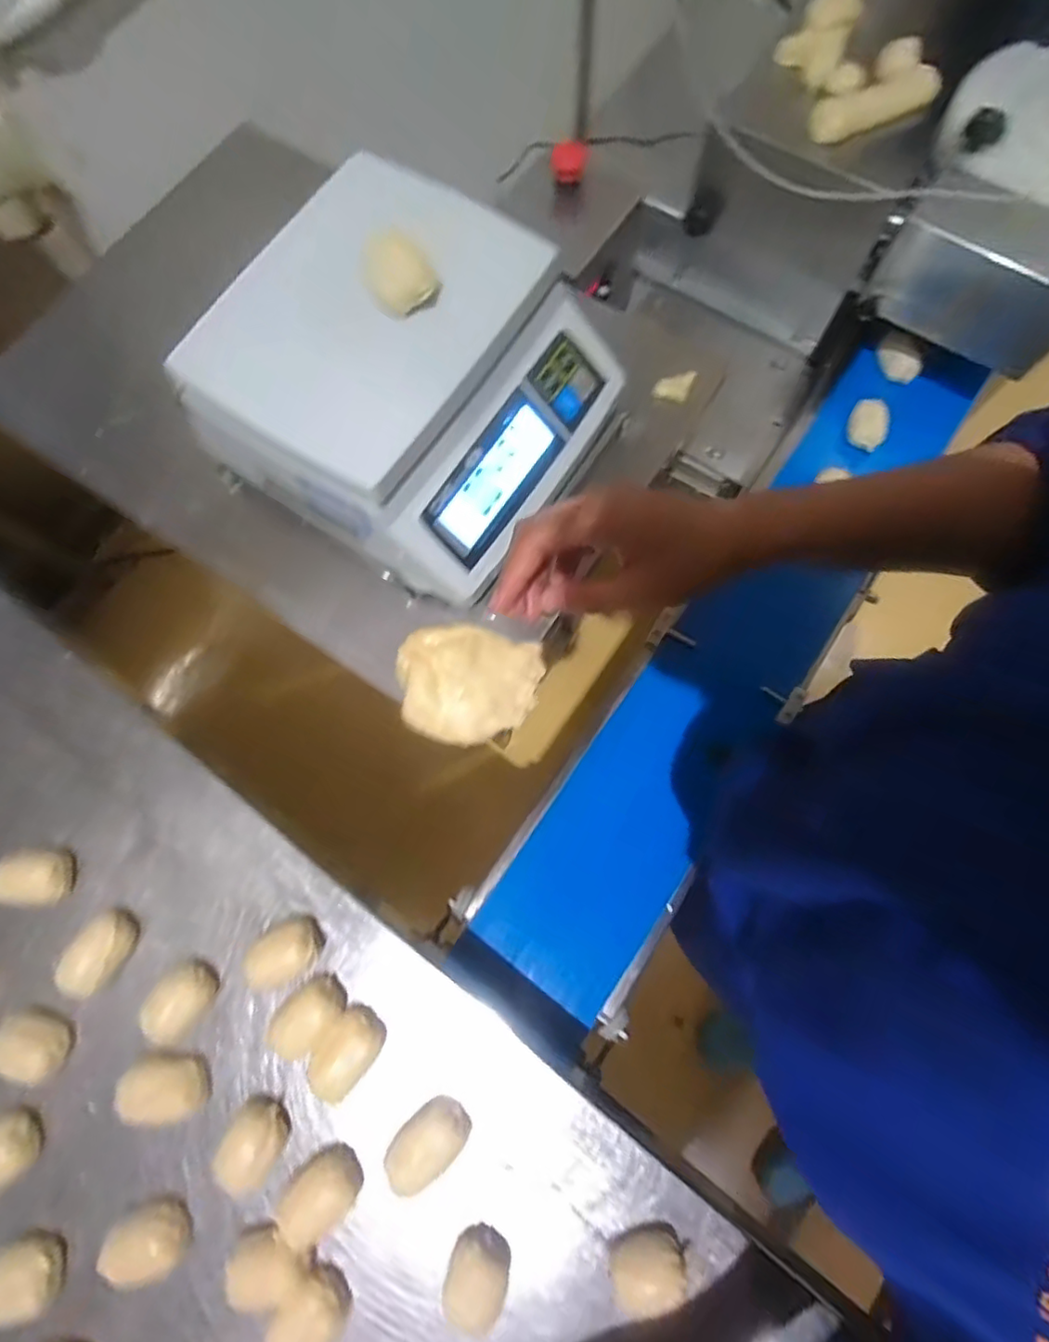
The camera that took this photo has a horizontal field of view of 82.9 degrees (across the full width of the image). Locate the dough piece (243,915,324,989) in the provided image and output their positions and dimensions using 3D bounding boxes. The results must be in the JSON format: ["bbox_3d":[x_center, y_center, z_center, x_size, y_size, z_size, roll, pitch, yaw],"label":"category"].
[{"bbox_3d":[-0.202,0.235,0.493,0.062,0.030,0.042,-36,77,-6],"label":"dough piece"}]

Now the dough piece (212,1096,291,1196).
[{"bbox_3d":[-0.214,0.370,0.462,0.047,0.027,0.061,33,80,10],"label":"dough piece"}]

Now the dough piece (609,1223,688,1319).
[{"bbox_3d":[0.090,0.436,0.433,0.054,0.032,0.039,-23,76,-3],"label":"dough piece"}]

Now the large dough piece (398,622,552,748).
[{"bbox_3d":[-0.046,0.011,0.474,0.108,0.028,0.090,14,77,6],"label":"large dough piece"}]

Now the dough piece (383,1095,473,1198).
[{"bbox_3d":[-0.078,0.363,0.452,0.065,0.038,0.034,-38,77,-7],"label":"dough piece"}]

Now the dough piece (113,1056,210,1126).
[{"bbox_3d":[-0.286,0.333,0.473,0.062,0.030,0.043,0,73,0],"label":"dough piece"}]

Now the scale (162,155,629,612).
[{"bbox_3d":[-0.083,-0.226,0.457,0.255,0.114,0.266,31,79,10],"label":"scale"}]

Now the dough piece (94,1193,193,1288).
[{"bbox_3d":[-0.284,0.429,0.446,0.059,0.027,0.045,-19,76,-2],"label":"dough piece"}]

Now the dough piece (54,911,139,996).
[{"bbox_3d":[-0.358,0.237,0.496,0.048,0.024,0.066,41,81,11],"label":"dough piece"}]

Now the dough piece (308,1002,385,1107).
[{"bbox_3d":[-0.143,0.305,0.470,0.043,0.038,0.066,35,80,10],"label":"dough piece"}]

